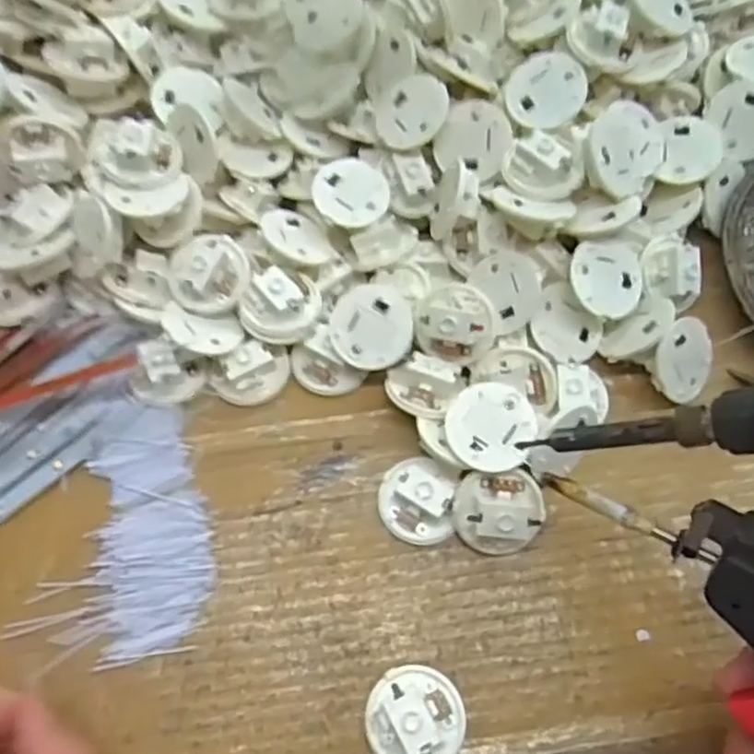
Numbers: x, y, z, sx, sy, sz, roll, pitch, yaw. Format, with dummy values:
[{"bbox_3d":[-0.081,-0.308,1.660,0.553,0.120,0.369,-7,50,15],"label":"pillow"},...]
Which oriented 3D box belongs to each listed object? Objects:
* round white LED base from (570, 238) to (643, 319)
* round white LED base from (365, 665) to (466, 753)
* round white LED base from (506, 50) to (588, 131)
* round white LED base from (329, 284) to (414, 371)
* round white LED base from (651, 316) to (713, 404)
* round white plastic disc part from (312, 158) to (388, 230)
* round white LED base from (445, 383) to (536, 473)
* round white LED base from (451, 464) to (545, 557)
[{"bbox_3d":[0.108,-0.046,0.331,0.038,0.005,0.036,1,87,-17],"label":"round white LED base"},{"bbox_3d":[0.015,0.134,0.276,0.038,0.017,0.036,0,66,1],"label":"round white LED base"},{"bbox_3d":[0.083,-0.141,0.350,0.038,0.006,0.038,-2,84,17],"label":"round white LED base"},{"bbox_3d":[-0.002,-0.023,0.334,0.039,0.011,0.039,0,87,7],"label":"round white LED base"},{"bbox_3d":[0.141,-0.008,0.326,0.038,0.004,0.038,-2,95,-29],"label":"round white LED base"},{"bbox_3d":[-0.013,-0.092,0.358,0.037,0.011,0.038,0,66,1],"label":"round white plastic disc part"},{"bbox_3d":[0.049,0.022,0.308,0.036,0.011,0.038,0,66,1],"label":"round white LED base"},{"bbox_3d":[0.052,0.058,0.305,0.037,0.020,0.034,-5,66,-1],"label":"round white LED base"}]

